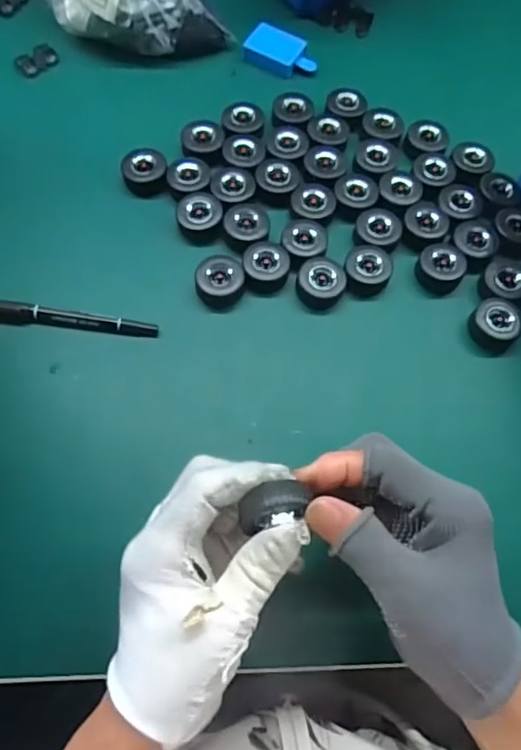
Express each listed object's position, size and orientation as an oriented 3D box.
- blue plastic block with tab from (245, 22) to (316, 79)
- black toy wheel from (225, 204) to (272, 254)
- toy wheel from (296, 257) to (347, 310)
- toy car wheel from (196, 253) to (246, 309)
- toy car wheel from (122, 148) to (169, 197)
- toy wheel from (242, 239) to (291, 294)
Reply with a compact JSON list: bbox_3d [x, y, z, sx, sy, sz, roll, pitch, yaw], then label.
[{"bbox_3d":[0.021,-0.313,0.529,0.069,0.014,0.043,25,70,8],"label":"blue plastic block with tab"},{"bbox_3d":[-0.011,-0.121,0.448,0.038,0.016,0.038,-28,72,-12],"label":"black toy wheel"},{"bbox_3d":[0.049,-0.073,0.431,0.037,0.018,0.036,1,68,-2],"label":"toy wheel"},{"bbox_3d":[-0.031,-0.074,0.430,0.037,0.021,0.037,1,68,-2],"label":"toy car wheel"},{"bbox_3d":[-0.098,-0.174,0.466,0.037,0.015,0.042,-7,69,-5],"label":"toy car wheel"},{"bbox_3d":[0.005,-0.088,0.437,0.035,0.021,0.039,2,68,-1],"label":"toy wheel"}]

